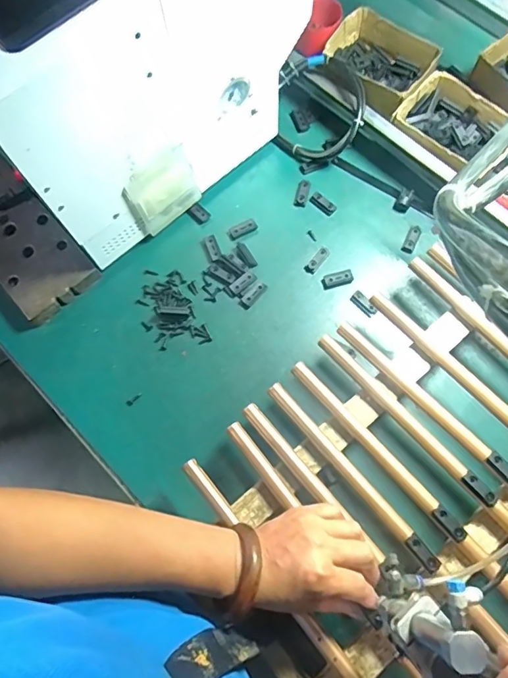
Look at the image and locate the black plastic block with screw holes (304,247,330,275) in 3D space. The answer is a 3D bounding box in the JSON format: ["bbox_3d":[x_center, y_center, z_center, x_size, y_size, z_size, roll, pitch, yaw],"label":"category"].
[{"bbox_3d":[0.080,-0.099,0.610,0.015,0.006,0.040,37,79,11],"label":"black plastic block with screw holes"}]

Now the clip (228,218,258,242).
[{"bbox_3d":[-0.015,-0.142,0.625,0.041,0.005,0.018,-31,75,-6],"label":"clip"}]

